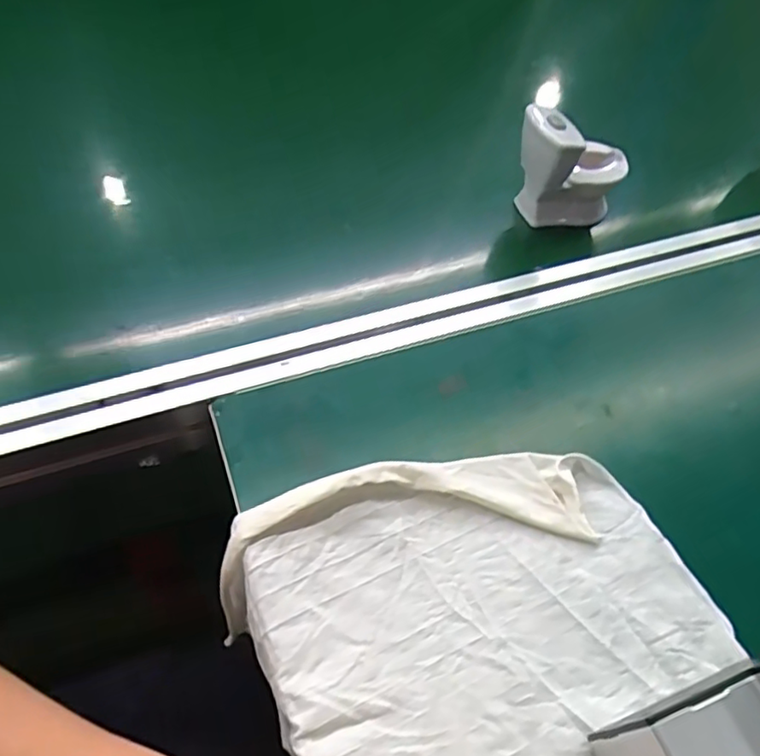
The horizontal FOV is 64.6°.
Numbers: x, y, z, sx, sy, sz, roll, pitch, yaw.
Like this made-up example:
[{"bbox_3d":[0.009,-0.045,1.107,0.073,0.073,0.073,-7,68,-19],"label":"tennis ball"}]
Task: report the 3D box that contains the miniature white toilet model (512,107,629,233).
[{"bbox_3d":[0.177,-0.192,0.548,0.099,0.097,0.050,-7,55,-16],"label":"miniature white toilet model"}]

